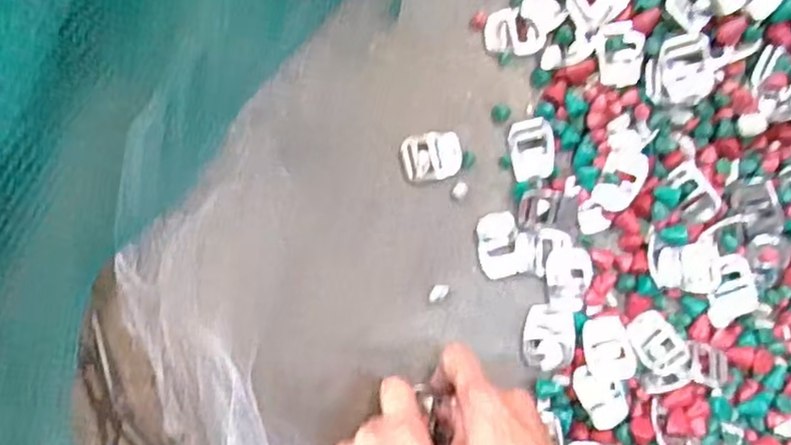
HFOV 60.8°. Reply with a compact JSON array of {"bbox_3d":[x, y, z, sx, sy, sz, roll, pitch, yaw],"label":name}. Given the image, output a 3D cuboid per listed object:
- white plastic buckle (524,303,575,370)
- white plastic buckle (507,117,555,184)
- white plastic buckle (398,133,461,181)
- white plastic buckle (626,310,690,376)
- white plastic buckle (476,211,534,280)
[{"bbox_3d":[0.101,0.074,0.438,0.031,0.007,0.040,0,86,-1],"label":"white plastic buckle"},{"bbox_3d":[0.092,-0.050,0.455,0.030,0.004,0.041,-10,83,24],"label":"white plastic buckle"},{"bbox_3d":[0.026,-0.046,0.466,0.041,0.005,0.032,-6,86,-2],"label":"white plastic buckle"},{"bbox_3d":[0.171,0.078,0.437,0.030,0.006,0.038,-37,88,-3],"label":"white plastic buckle"},{"bbox_3d":[0.073,0.014,0.447,0.035,0.004,0.043,-7,86,-2],"label":"white plastic buckle"}]

